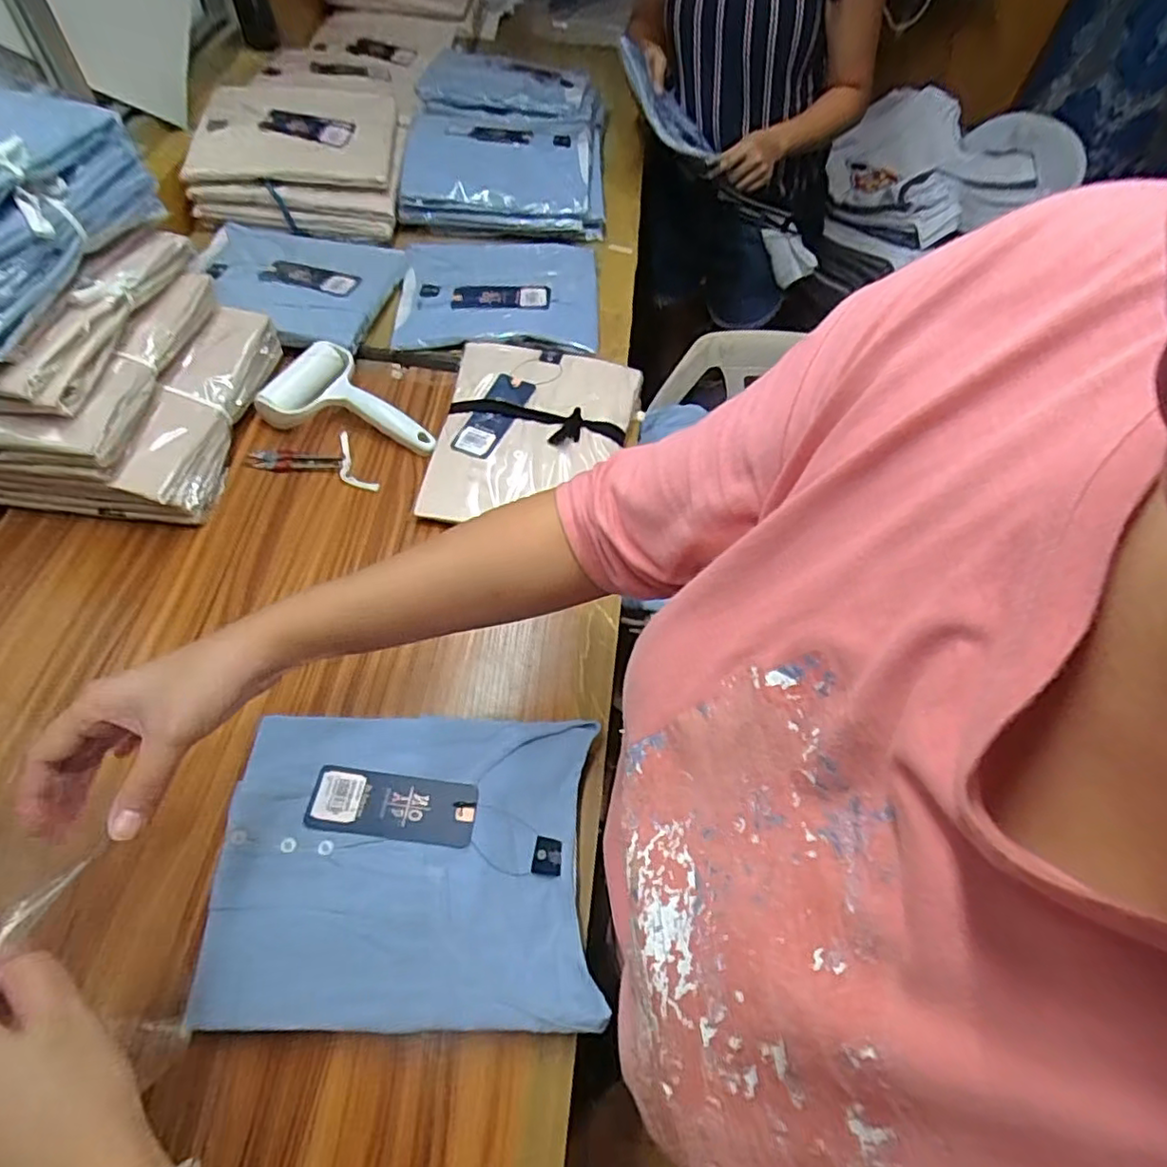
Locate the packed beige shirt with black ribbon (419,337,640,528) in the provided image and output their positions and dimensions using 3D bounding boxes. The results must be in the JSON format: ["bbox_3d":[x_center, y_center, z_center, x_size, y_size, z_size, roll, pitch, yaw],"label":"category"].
[{"bbox_3d":[-0.050,-0.168,0.697,0.208,0.032,0.246,6,58,-1],"label":"packed beige shirt with black ribbon"}]

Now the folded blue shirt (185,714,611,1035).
[{"bbox_3d":[-0.126,0.204,0.468,0.258,0.035,0.209,1,59,-4],"label":"folded blue shirt"}]

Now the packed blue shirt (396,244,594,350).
[{"bbox_3d":[-0.106,-0.382,0.801,0.244,0.019,0.212,0,59,-4],"label":"packed blue shirt"}]

